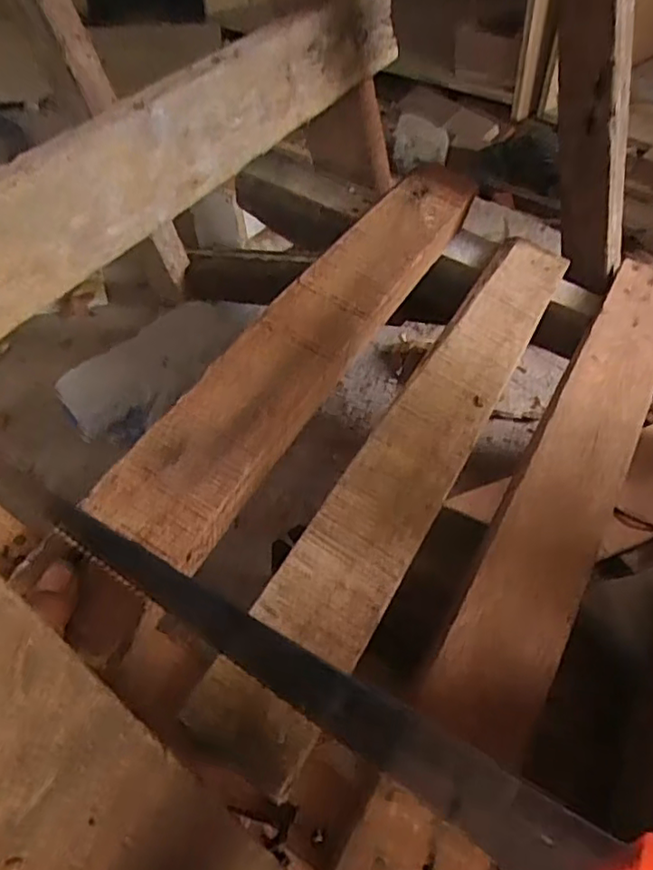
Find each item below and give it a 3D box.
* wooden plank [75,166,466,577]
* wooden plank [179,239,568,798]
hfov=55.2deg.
[{"bbox_3d":[0.000,-0.078,0.411,0.063,0.013,0.383,34,57,4],"label":"wooden plank"},{"bbox_3d":[0.062,0.000,0.399,0.057,0.013,0.430,31,56,9],"label":"wooden plank"}]

